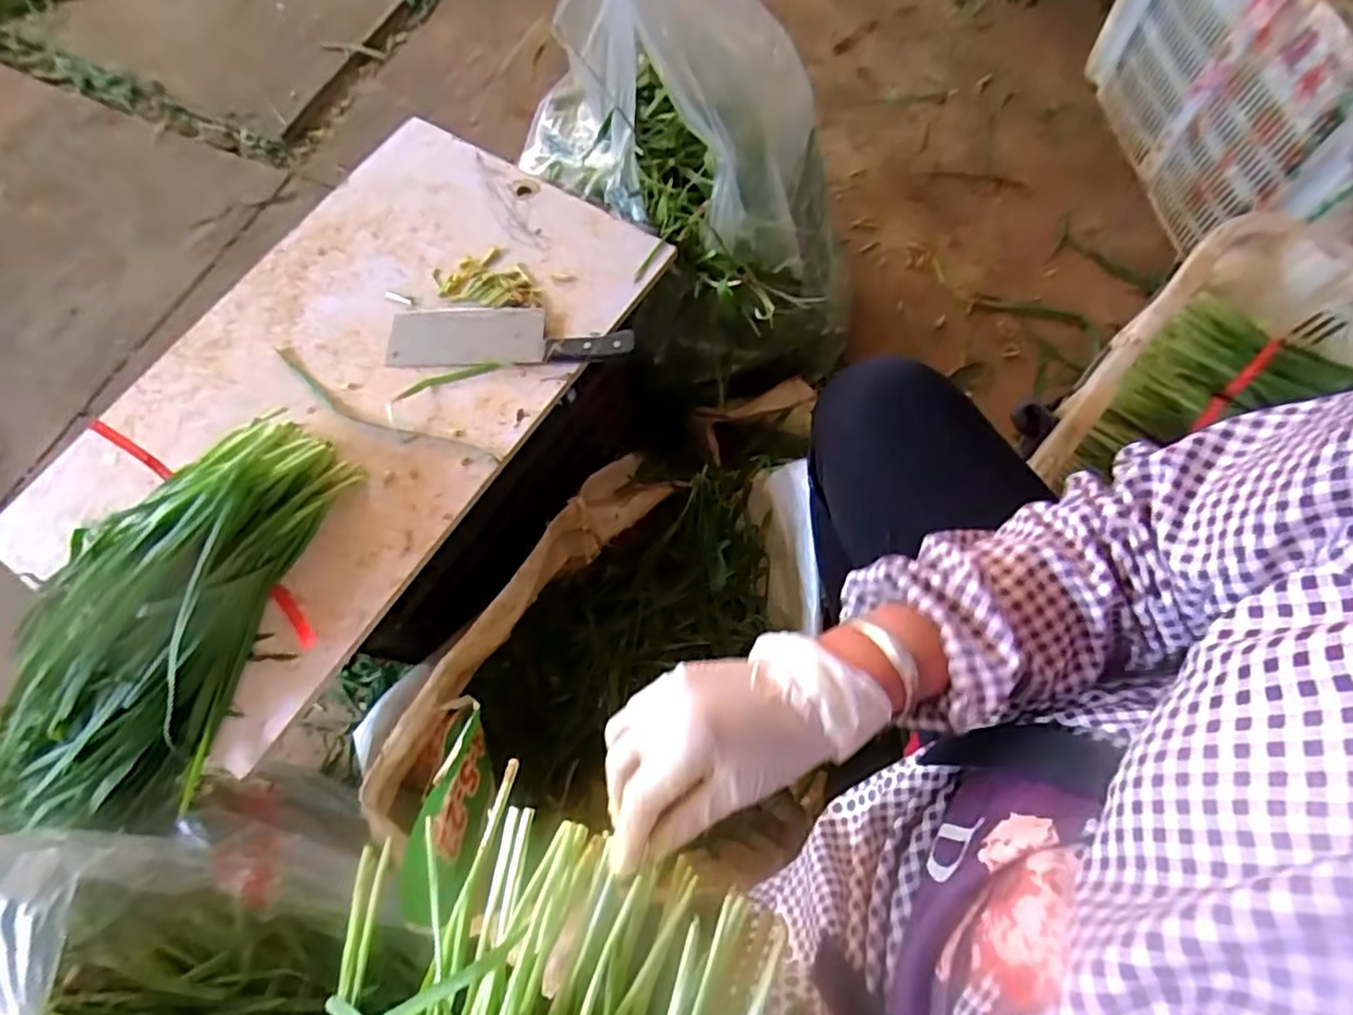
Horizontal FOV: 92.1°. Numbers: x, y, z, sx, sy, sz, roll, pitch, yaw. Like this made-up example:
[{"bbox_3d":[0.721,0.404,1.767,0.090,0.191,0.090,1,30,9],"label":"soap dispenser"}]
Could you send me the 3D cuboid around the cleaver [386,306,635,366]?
[{"bbox_3d":[-0.179,-0.186,0.692,0.265,0.030,0.070,3,70,4],"label":"cleaver"}]

